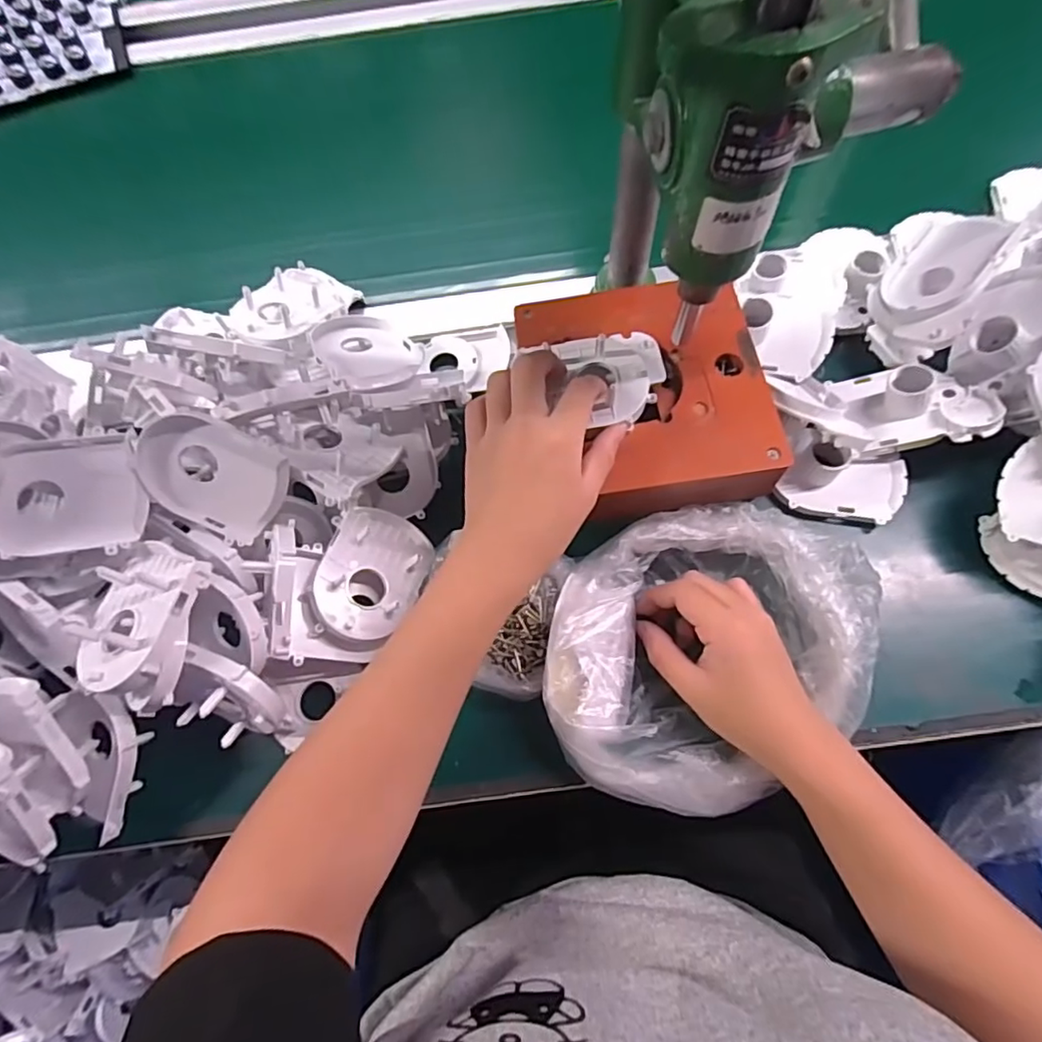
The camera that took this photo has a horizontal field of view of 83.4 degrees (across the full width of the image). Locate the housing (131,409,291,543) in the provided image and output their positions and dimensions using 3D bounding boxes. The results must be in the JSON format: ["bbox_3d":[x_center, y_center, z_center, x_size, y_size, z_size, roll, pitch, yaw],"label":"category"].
[{"bbox_3d":[-0.190,-0.031,0.362,0.082,0.022,0.067,30,109,-15],"label":"housing"}]

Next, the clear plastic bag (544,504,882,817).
[{"bbox_3d":[0.120,0.077,0.353,0.206,0.043,0.168,-7,67,0],"label":"clear plastic bag"}]

